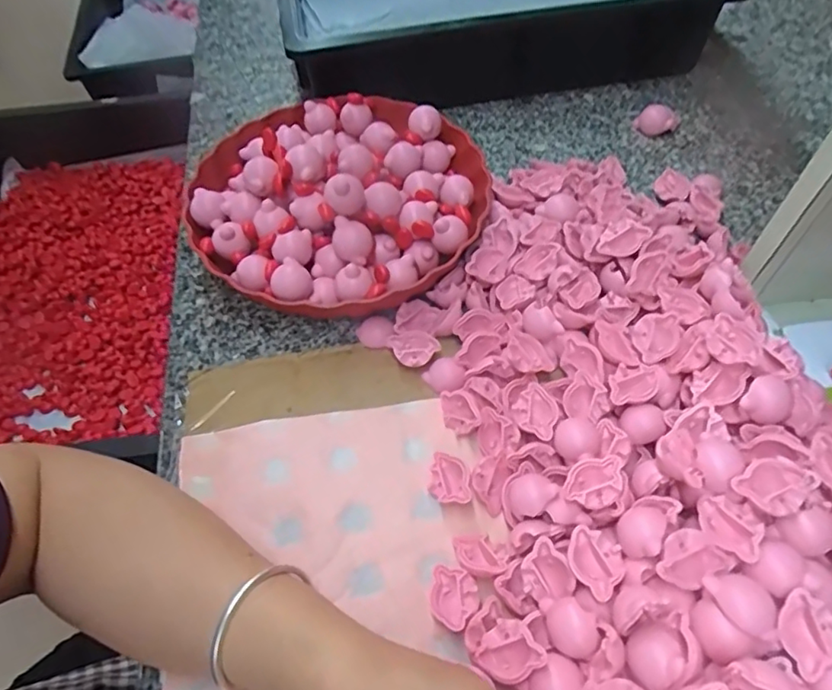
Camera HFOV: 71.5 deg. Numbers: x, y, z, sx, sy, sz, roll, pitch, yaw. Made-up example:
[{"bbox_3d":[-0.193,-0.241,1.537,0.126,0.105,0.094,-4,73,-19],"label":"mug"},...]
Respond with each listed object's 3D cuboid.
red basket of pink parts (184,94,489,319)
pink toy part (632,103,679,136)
[{"bbox_3d":[-0.061,-0.124,0.476,0.238,0.081,0.229,-12,55,-4],"label":"red basket of pink parts"},{"bbox_3d":[0.236,-0.221,0.567,0.040,0.025,0.027,16,58,15],"label":"pink toy part"}]

